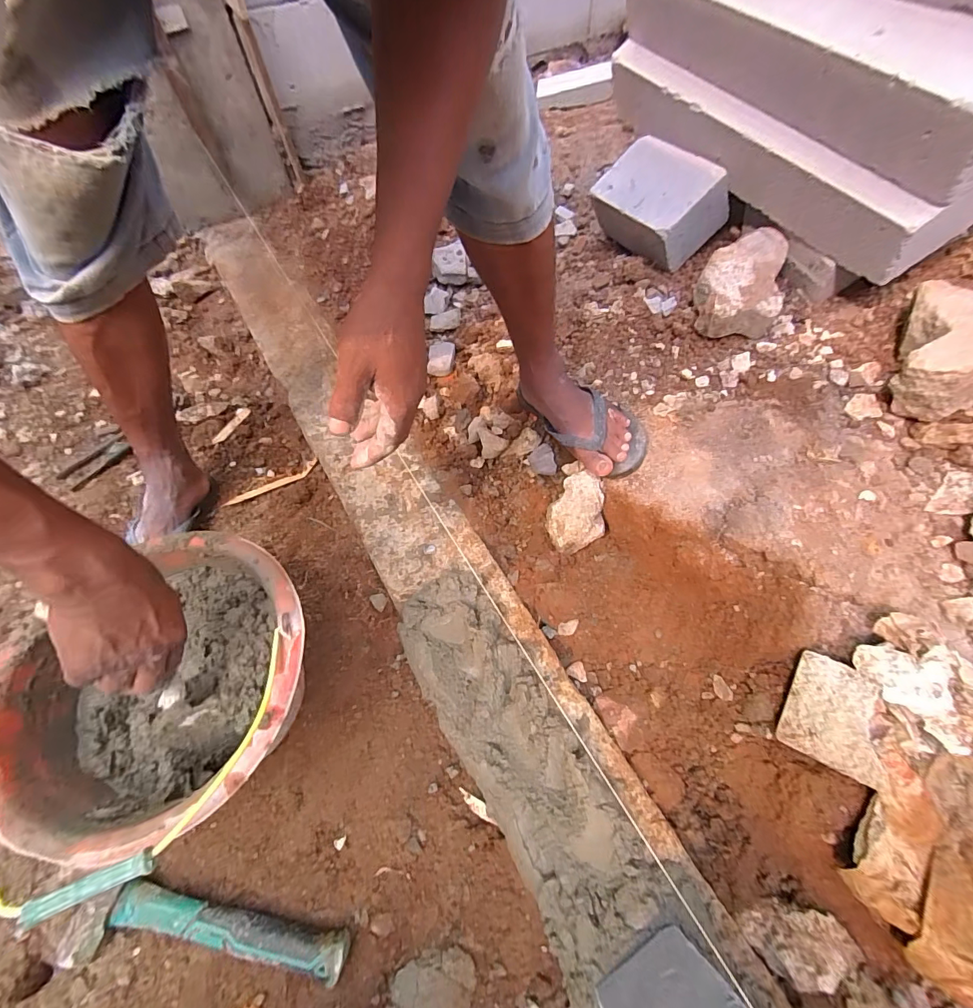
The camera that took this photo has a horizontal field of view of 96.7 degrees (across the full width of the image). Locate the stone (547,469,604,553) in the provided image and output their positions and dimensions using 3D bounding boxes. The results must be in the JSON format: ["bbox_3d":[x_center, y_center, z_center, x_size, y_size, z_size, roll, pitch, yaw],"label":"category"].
[{"bbox_3d":[0.136,0.013,0.669,0.082,0.092,0.113,-2,61,2],"label":"stone"}]

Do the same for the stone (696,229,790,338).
[{"bbox_3d":[0.403,-0.348,0.695,0.127,0.083,0.170,7,62,7],"label":"stone"}]

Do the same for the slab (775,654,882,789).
[{"bbox_3d":[0.366,0.221,0.458,0.079,0.027,0.106,17,68,24],"label":"slab"}]

